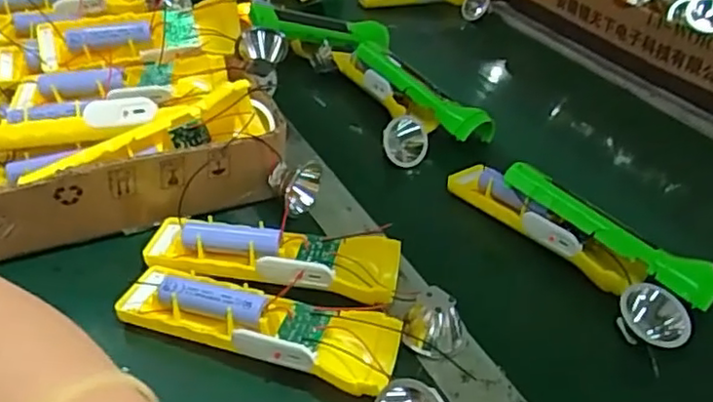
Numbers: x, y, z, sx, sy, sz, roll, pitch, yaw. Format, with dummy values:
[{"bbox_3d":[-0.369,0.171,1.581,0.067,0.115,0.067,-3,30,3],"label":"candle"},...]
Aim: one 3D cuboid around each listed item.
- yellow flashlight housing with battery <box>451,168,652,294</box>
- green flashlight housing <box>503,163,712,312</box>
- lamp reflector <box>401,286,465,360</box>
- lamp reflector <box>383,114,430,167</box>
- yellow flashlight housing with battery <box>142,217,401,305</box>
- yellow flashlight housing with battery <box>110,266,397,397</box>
[{"bbox_3d":[0.138,0.015,0.492,0.032,0.030,0.162,-22,44,-31],"label":"yellow flashlight housing with battery"},{"bbox_3d":[0.180,0.022,0.463,0.026,0.033,0.158,-28,47,-36],"label":"green flashlight housing"},{"bbox_3d":[0.048,0.074,0.393,0.037,0.025,0.031,12,37,10],"label":"lamp reflector"},{"bbox_3d":[0.043,-0.053,0.572,0.019,0.040,0.038,-24,45,-33],"label":"lamp reflector"},{"bbox_3d":[-0.056,0.036,0.422,0.164,0.028,0.049,8,37,6],"label":"yellow flashlight housing with battery"},{"bbox_3d":[-0.057,0.070,0.374,0.162,0.033,0.047,15,38,14],"label":"yellow flashlight housing with battery"}]

